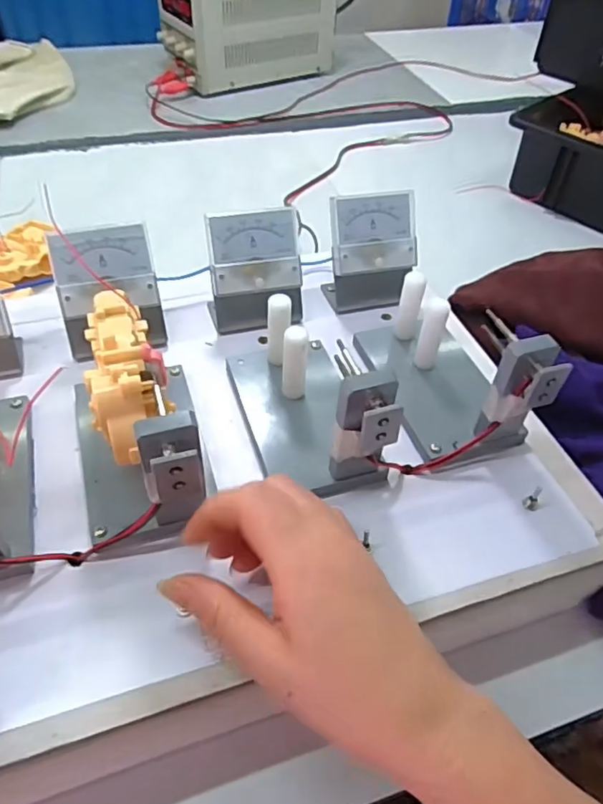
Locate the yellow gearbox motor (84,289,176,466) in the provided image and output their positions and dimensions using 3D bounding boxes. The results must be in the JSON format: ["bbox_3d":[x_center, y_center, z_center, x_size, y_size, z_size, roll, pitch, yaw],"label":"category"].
[{"bbox_3d":[-0.089,-0.017,0.293,0.036,0.028,0.096,-11,49,-13],"label":"yellow gearbox motor"}]

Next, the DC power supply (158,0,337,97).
[{"bbox_3d":[-0.085,-0.611,0.923,0.271,0.158,0.119,-26,54,-25],"label":"DC power supply"}]

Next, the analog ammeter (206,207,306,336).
[{"bbox_3d":[-0.032,-0.091,0.408,0.068,0.071,0.047,-9,49,-12],"label":"analog ammeter"}]

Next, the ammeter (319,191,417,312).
[{"bbox_3d":[0.055,-0.112,0.433,0.066,0.075,0.045,-11,49,-13],"label":"ammeter"}]

